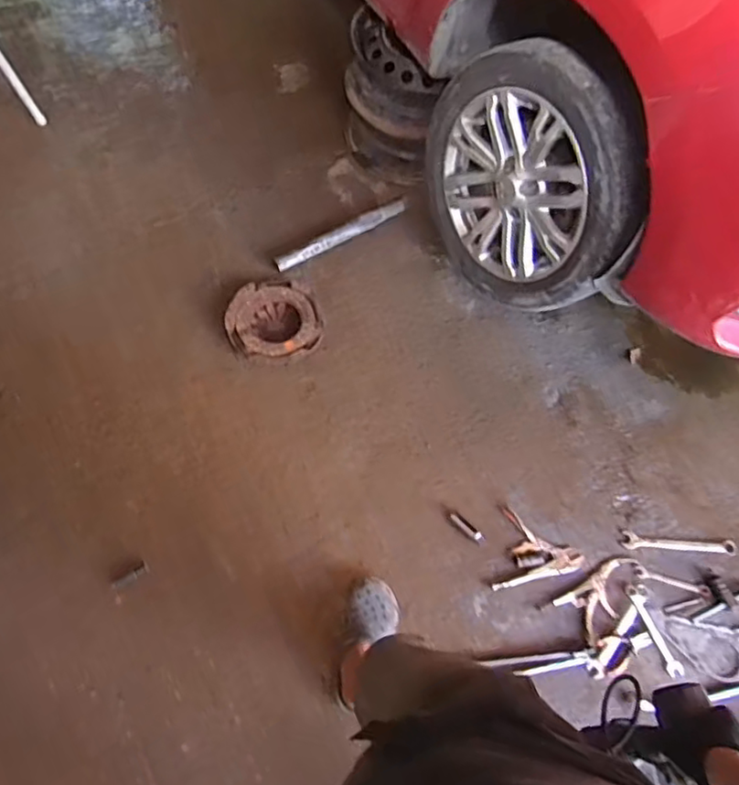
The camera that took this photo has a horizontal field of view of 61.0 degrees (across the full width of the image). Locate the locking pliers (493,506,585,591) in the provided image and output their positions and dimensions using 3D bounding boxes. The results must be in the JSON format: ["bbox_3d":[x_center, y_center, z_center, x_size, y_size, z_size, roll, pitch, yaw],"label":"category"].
[{"bbox_3d":[0.393,0.379,1.444,0.194,0.026,0.186,14,69,4],"label":"locking pliers"}]

